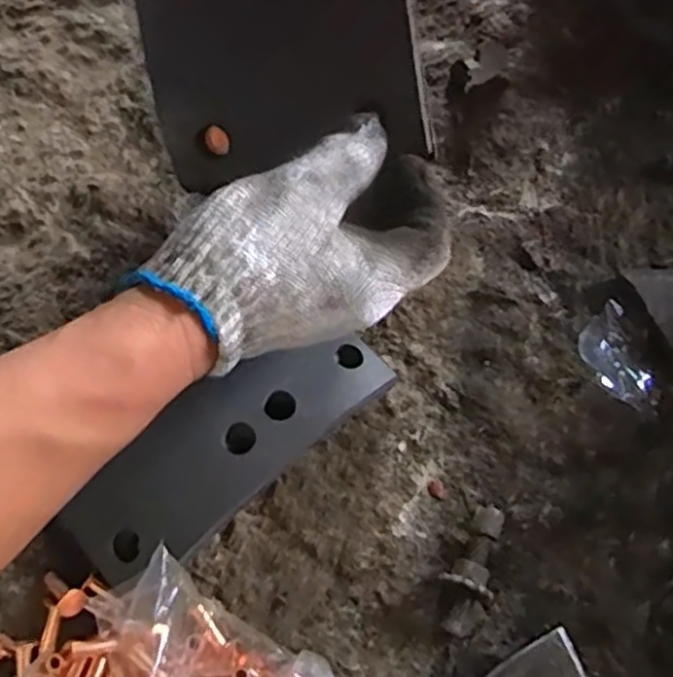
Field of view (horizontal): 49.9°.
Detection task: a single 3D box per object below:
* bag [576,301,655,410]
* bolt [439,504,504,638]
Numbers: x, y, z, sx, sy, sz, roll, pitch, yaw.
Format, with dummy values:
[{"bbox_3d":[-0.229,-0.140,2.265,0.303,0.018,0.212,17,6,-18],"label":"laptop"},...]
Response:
[{"bbox_3d":[0.160,0.012,0.416,0.032,0.010,0.062,-18,69,-7],"label":"bag"},{"bbox_3d":[0.069,0.118,0.374,0.025,0.025,0.066,11,68,4],"label":"bolt"}]

